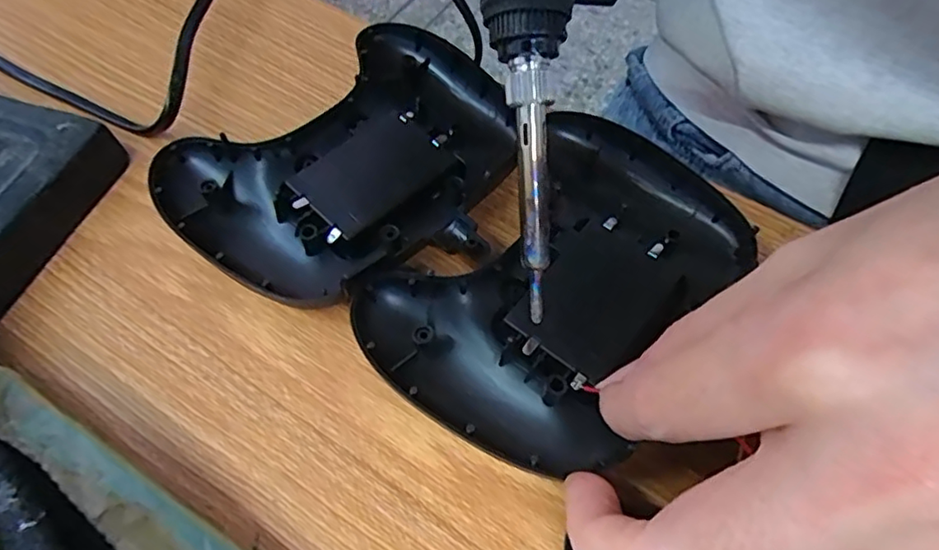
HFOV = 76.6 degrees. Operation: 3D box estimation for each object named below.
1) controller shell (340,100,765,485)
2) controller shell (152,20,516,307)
[{"bbox_3d":[0.032,0.000,0.195,0.083,0.017,0.122,35,63,17],"label":"controller shell"},{"bbox_3d":[-0.040,-0.042,0.218,0.090,0.019,0.121,38,64,19],"label":"controller shell"}]

